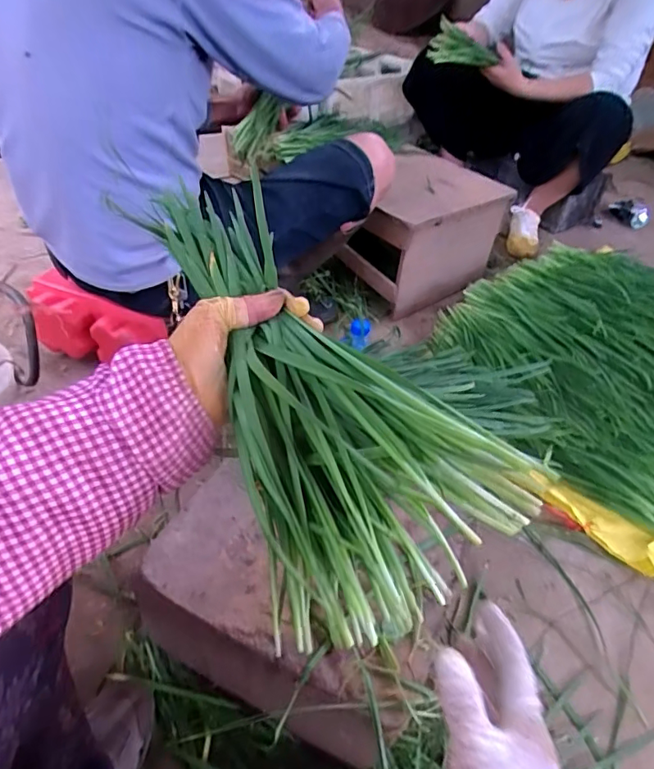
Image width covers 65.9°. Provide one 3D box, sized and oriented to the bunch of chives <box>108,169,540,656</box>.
[{"bbox_3d":[-0.025,-0.005,0.348,0.125,0.129,0.332,-22,68,-27],"label":"bunch of chives"}]

